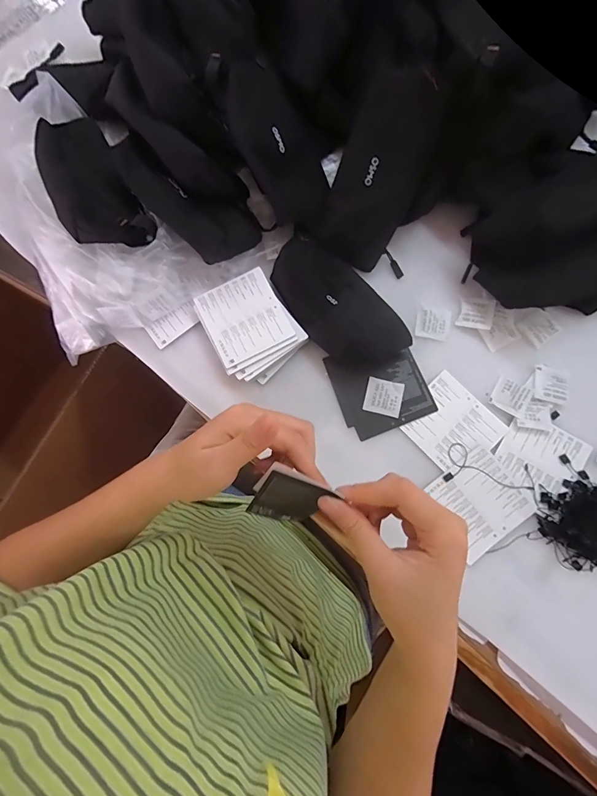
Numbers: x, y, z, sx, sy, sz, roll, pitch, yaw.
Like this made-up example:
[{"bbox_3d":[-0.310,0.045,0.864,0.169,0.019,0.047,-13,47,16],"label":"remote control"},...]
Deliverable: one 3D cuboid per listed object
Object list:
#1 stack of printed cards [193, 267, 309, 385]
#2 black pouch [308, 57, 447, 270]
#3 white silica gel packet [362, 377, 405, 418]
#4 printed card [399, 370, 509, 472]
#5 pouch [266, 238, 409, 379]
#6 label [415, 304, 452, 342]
[{"bbox_3d":[-0.059,-0.085,0.444,0.097,0.020,0.122,-35,81,-5],"label":"stack of printed cards"},{"bbox_3d":[0.085,-0.245,0.408,0.090,0.025,0.182,28,117,6],"label":"black pouch"},{"bbox_3d":[0.099,-0.001,0.430,0.042,0.007,0.040,13,81,4],"label":"white silica gel packet"},{"bbox_3d":[0.176,0.032,0.430,0.088,0.004,0.095,-43,82,-6],"label":"printed card"},{"bbox_3d":[0.045,-0.110,0.445,0.089,0.025,0.184,-39,81,-5],"label":"pouch"},{"bbox_3d":[0.163,-0.090,0.447,0.040,0.004,0.038,13,81,4],"label":"label"}]

